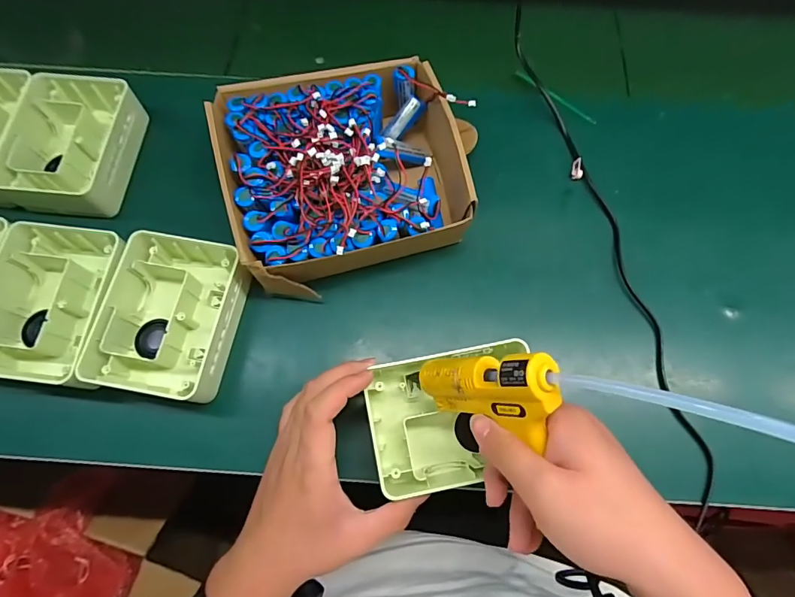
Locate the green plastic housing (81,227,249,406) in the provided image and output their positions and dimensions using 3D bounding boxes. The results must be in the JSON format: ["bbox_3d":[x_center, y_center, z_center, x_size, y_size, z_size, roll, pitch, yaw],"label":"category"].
[{"bbox_3d":[-0.205,0.017,0.408,0.104,0.055,0.139,9,69,3],"label":"green plastic housing"}]

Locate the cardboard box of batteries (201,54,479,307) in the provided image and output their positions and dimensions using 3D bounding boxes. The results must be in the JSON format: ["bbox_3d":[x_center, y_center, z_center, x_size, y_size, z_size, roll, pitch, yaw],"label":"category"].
[{"bbox_3d":[-0.039,-0.128,0.442,0.249,0.095,0.210,-15,70,-7],"label":"cardboard box of batteries"}]

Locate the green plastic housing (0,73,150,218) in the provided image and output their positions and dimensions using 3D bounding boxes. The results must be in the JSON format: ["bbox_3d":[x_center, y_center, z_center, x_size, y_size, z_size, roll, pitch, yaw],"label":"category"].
[{"bbox_3d":[-0.342,-0.157,0.468,0.115,0.058,0.147,7,69,2],"label":"green plastic housing"}]

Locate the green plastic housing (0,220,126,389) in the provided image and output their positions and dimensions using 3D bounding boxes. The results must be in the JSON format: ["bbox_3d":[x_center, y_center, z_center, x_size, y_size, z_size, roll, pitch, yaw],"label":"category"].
[{"bbox_3d":[-0.313,0.007,0.410,0.114,0.058,0.140,8,69,2],"label":"green plastic housing"}]

